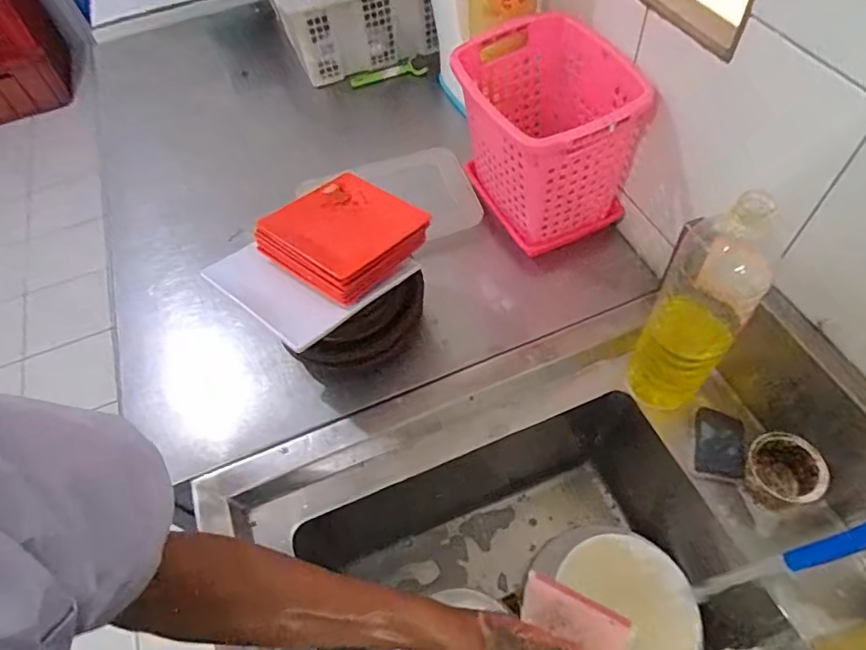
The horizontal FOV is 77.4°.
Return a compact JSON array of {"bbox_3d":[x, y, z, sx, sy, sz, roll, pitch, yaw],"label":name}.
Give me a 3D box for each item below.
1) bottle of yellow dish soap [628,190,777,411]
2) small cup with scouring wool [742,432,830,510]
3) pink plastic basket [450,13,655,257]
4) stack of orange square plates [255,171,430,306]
[{"bbox_3d":[0.271,-0.003,0.562,0.081,0.308,0.070,25,62,20],"label":"bottle of yellow dish soap"},{"bbox_3d":[0.383,0.166,0.601,0.074,0.055,0.074,-2,56,3],"label":"small cup with scouring wool"},{"bbox_3d":[0.157,-0.268,0.768,0.192,0.221,0.247,-16,56,-6],"label":"pink plastic basket"},{"bbox_3d":[-0.108,-0.111,0.645,0.153,0.040,0.151,32,64,24],"label":"stack of orange square plates"}]

